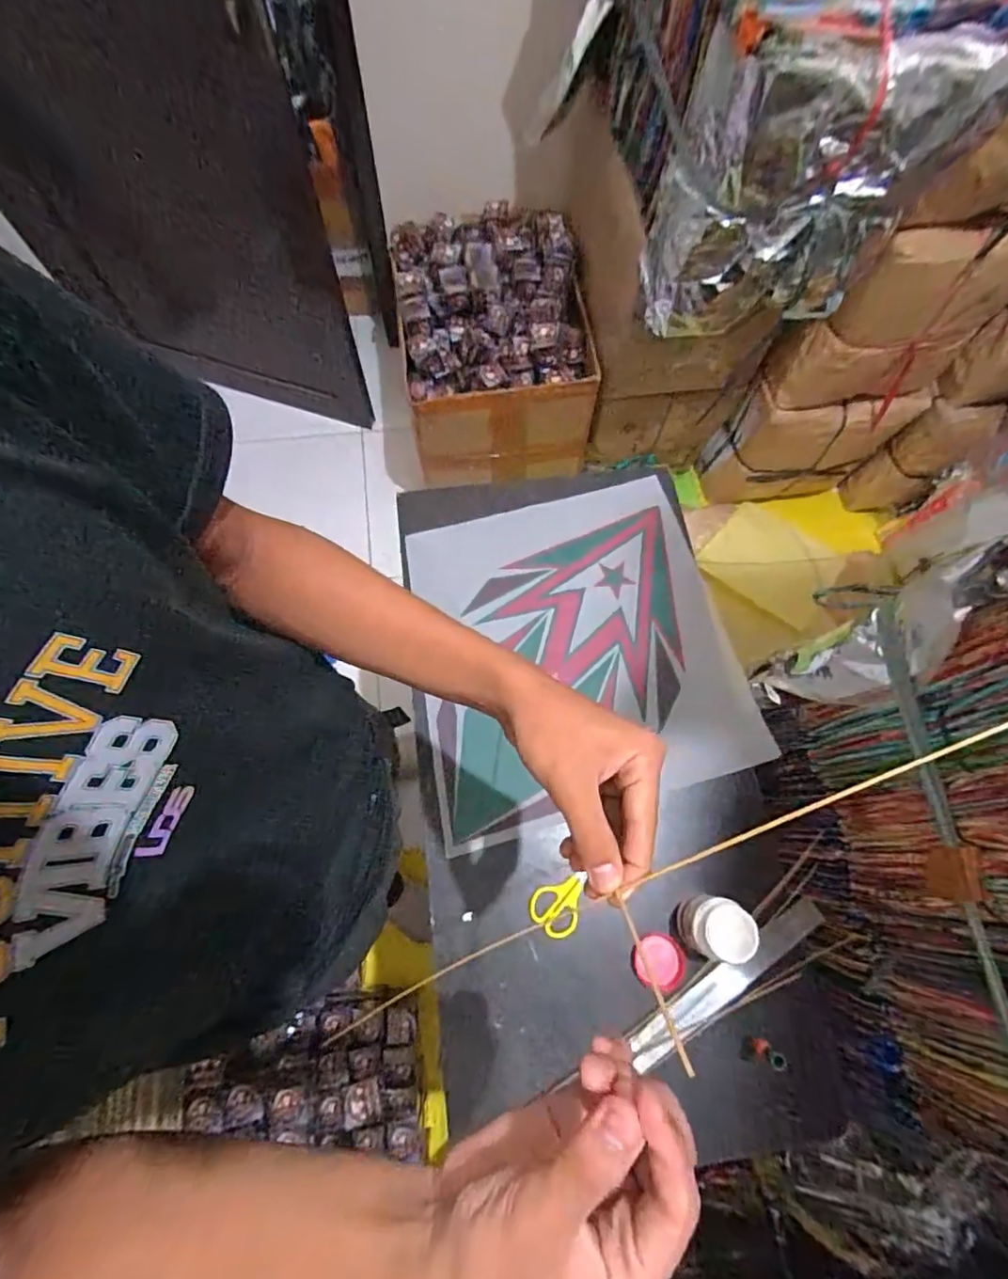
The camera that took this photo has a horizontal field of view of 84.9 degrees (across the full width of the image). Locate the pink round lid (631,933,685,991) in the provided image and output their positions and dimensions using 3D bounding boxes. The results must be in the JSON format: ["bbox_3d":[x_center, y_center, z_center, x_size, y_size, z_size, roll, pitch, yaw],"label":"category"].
[{"bbox_3d":[0.165,0.347,0.591,0.055,0.013,0.048,-17,73,-8],"label":"pink round lid"}]

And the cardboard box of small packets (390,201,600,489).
[{"bbox_3d":[-0.030,-0.741,1.368,0.427,0.253,0.573,-7,72,-5],"label":"cardboard box of small packets"}]

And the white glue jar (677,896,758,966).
[{"bbox_3d":[0.216,0.296,0.567,0.060,0.074,0.059,1,71,-2],"label":"white glue jar"}]

